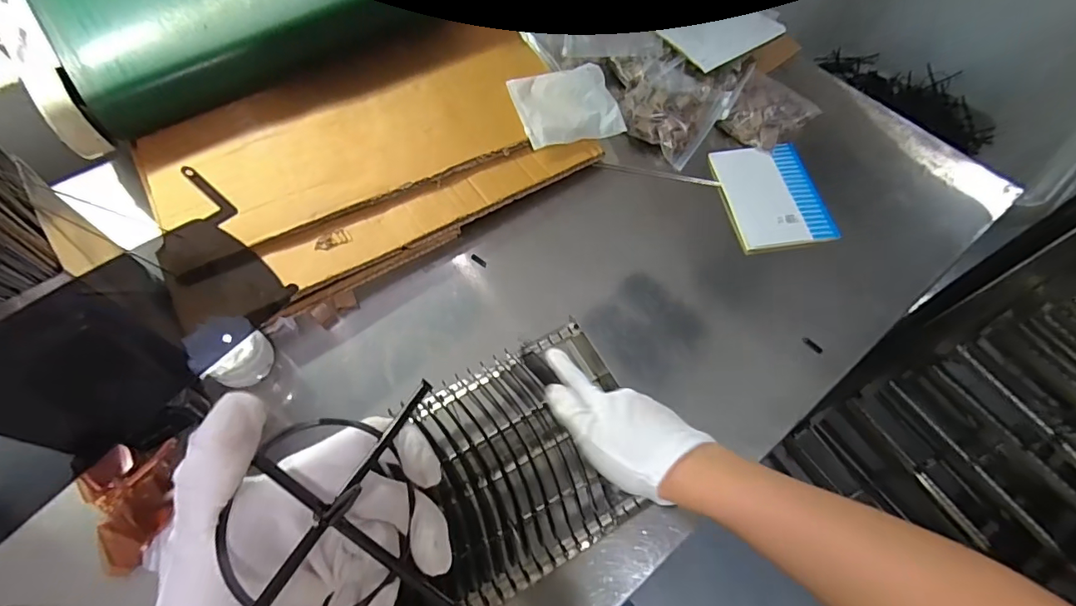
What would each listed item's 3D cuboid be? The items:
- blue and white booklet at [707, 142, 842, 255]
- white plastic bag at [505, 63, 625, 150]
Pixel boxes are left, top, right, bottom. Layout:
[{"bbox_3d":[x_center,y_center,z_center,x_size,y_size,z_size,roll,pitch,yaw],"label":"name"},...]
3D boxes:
[{"bbox_3d":[0.318,-0.149,0.680,0.127,0.017,0.178,-7,62,-5],"label":"blue and white booklet"},{"bbox_3d":[0.040,-0.291,0.730,0.137,0.027,0.148,-14,63,-9],"label":"white plastic bag"}]

